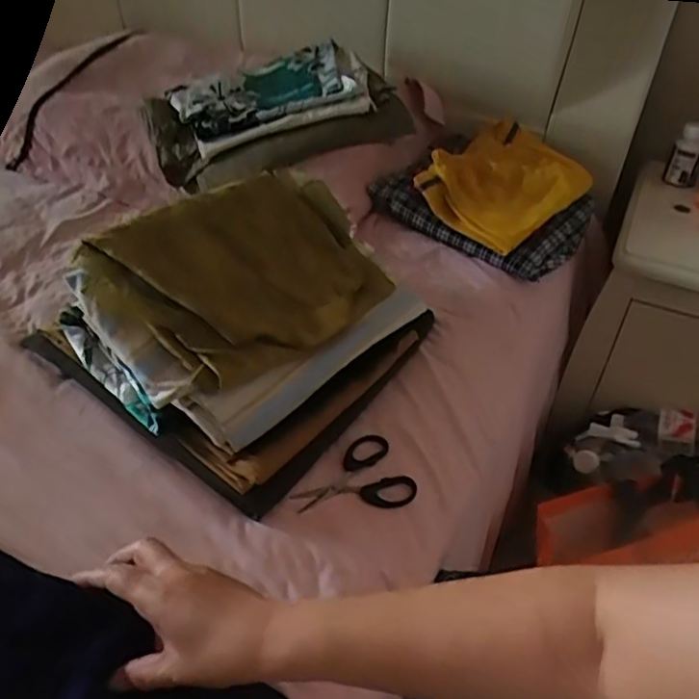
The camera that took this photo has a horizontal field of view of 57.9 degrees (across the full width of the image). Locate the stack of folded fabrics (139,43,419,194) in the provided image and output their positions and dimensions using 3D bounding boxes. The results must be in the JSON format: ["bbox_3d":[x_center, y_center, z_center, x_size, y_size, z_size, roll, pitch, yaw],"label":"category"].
[{"bbox_3d":[-0.093,-0.306,0.815,0.318,0.121,0.164,-19,44,-26],"label":"stack of folded fabrics"}]

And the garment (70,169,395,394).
[{"bbox_3d":[-0.082,-0.074,0.557,0.175,0.031,0.238,47,51,9],"label":"garment"}]

